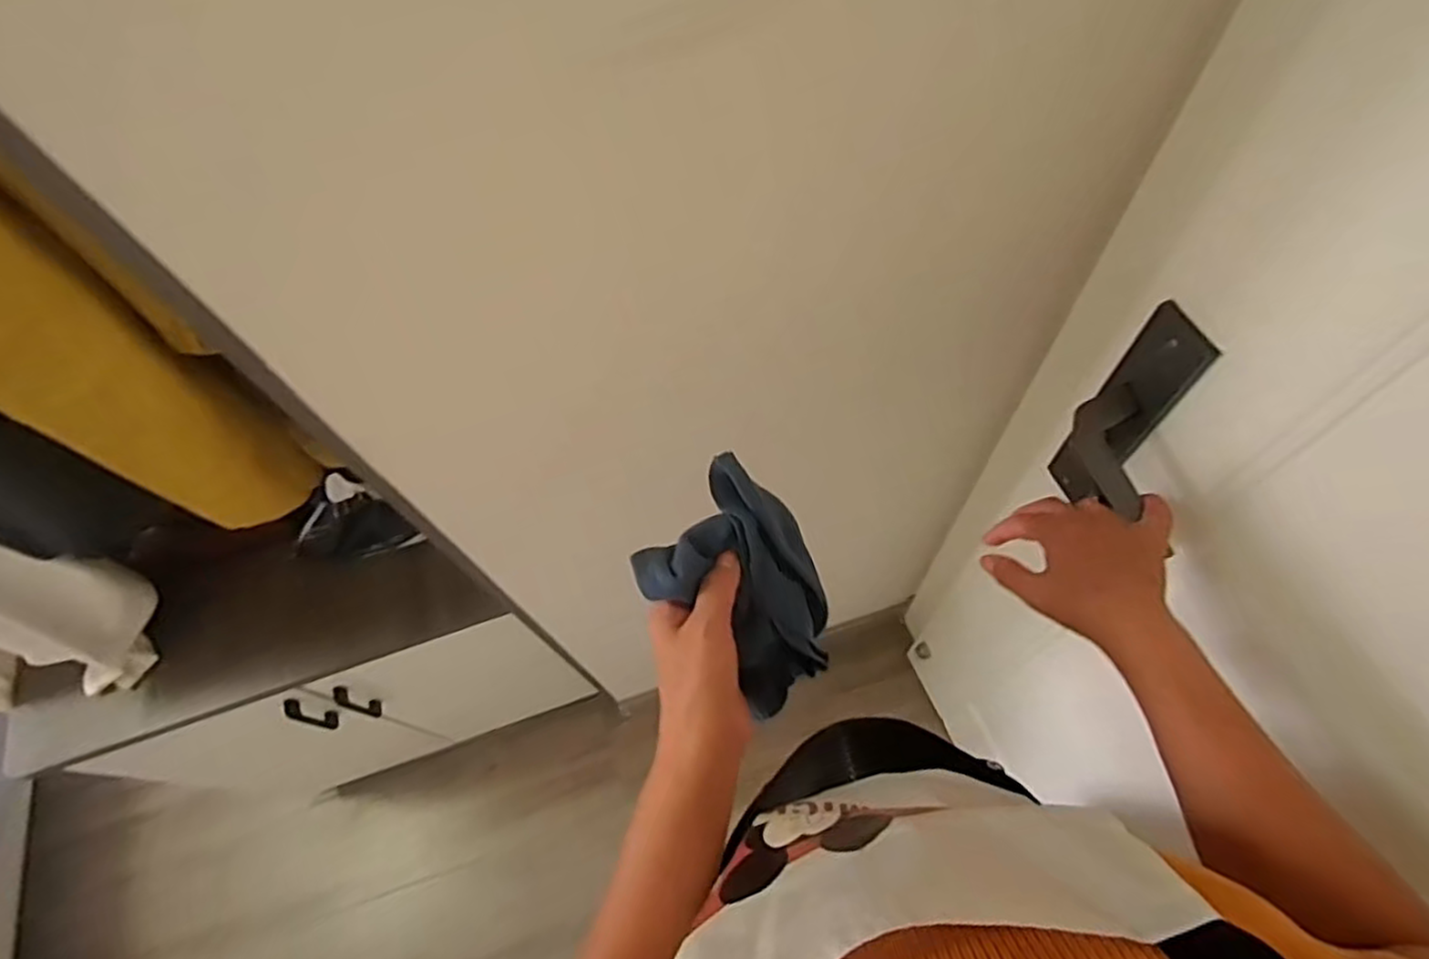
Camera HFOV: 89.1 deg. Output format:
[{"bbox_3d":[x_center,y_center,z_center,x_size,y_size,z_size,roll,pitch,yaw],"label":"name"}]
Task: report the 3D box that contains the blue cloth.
[{"bbox_3d":[0.025,0.060,0.443,0.117,0.055,0.106,36,68,16],"label":"blue cloth"}]

